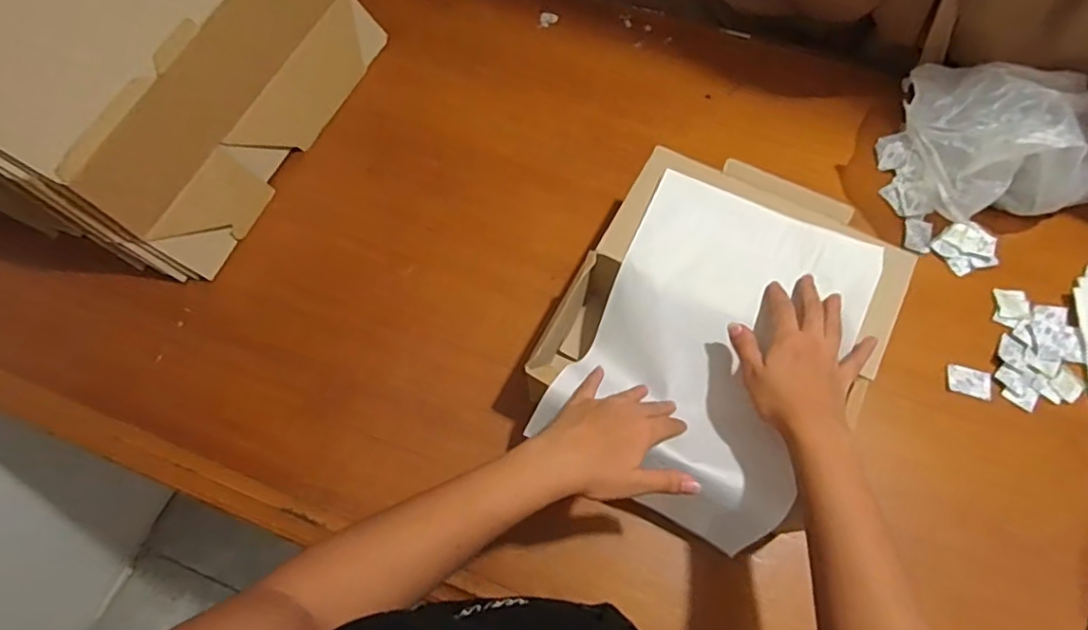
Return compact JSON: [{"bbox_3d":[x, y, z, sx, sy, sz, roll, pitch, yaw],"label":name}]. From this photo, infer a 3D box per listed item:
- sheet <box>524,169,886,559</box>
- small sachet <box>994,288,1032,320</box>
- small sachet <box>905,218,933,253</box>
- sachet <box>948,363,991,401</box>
[{"bbox_3d":[0.148,0.029,0.557,0.224,0.071,0.294,26,71,13],"label":"sheet"},{"bbox_3d":[0.495,-0.012,0.632,0.030,0.004,0.034,1,68,3],"label":"small sachet"},{"bbox_3d":[0.418,-0.088,0.670,0.027,0.008,0.040,11,68,7],"label":"small sachet"},{"bbox_3d":[0.431,0.068,0.607,0.040,0.007,0.029,18,70,10],"label":"sachet"}]

